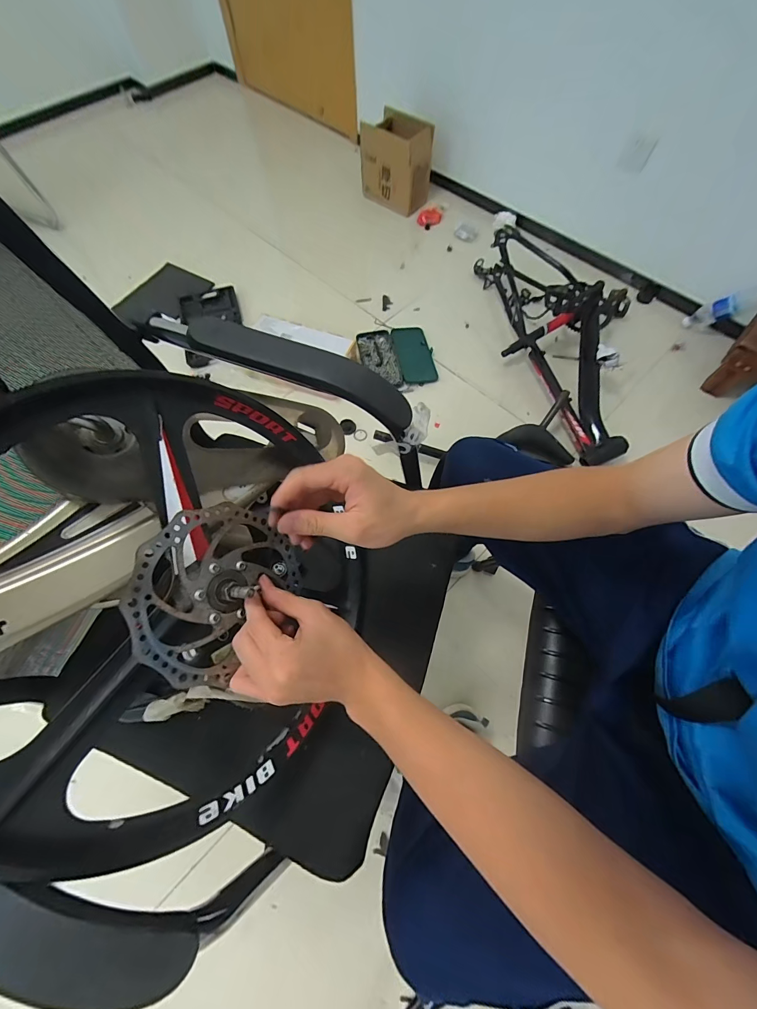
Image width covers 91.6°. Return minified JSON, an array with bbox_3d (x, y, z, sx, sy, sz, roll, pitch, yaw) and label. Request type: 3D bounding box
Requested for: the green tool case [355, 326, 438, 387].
[{"bbox_3d":[0.059,-0.506,1.258,0.243,0.051,0.253,-9,65,-2],"label":"green tool case"}]

